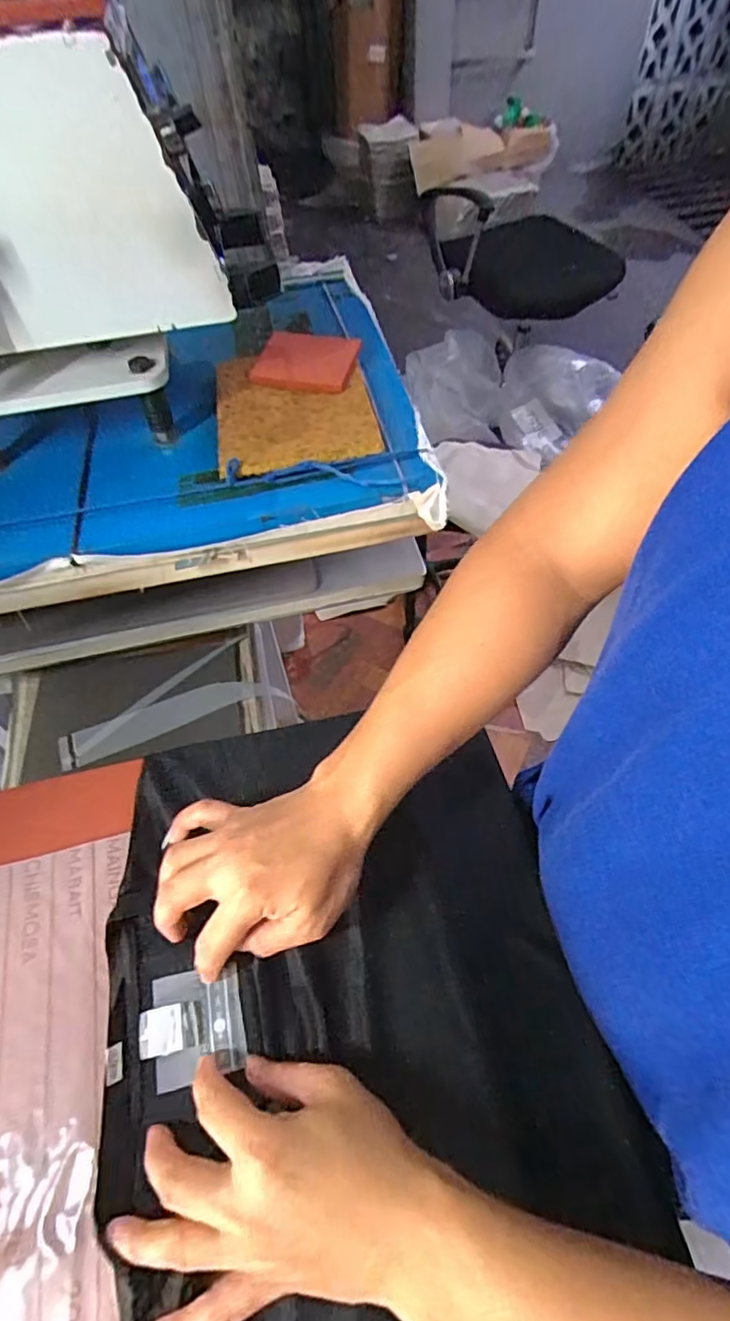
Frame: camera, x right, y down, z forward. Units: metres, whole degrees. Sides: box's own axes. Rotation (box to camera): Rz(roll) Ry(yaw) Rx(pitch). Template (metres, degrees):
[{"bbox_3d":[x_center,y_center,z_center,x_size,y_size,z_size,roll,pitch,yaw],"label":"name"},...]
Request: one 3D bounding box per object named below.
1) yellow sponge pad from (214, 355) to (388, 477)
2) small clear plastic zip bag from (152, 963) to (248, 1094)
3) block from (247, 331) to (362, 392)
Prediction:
[{"bbox_3d":[-0.064,-0.228,0.531,0.135,0.013,0.163,-9,56,-3],"label":"yellow sponge pad"},{"bbox_3d":[-0.105,0.228,0.371,0.054,0.007,0.061,-13,56,-6],"label":"small clear plastic zip bag"},{"bbox_3d":[-0.058,-0.287,0.558,0.097,0.013,0.078,9,57,10],"label":"block"}]

